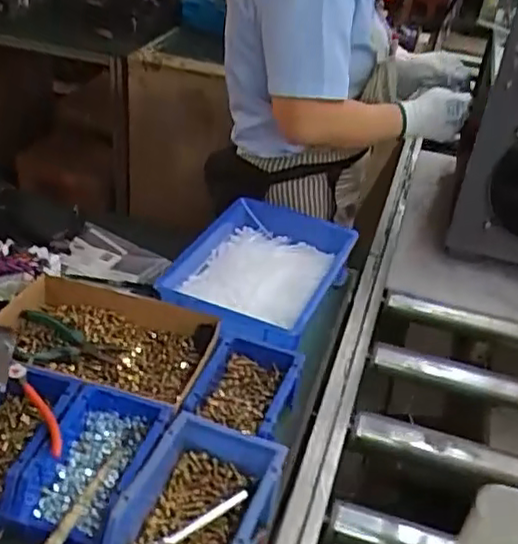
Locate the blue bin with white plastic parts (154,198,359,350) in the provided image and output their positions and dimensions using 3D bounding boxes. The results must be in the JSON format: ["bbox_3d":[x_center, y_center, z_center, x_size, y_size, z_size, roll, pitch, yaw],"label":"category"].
[{"bbox_3d":[-0.010,-0.004,0.982,0.245,0.061,0.316,19,36,15],"label":"blue bin with white plastic parts"}]

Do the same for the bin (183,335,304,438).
[{"bbox_3d":[-0.018,0.143,0.780,0.108,0.058,0.149,16,36,12],"label":"bin"}]

